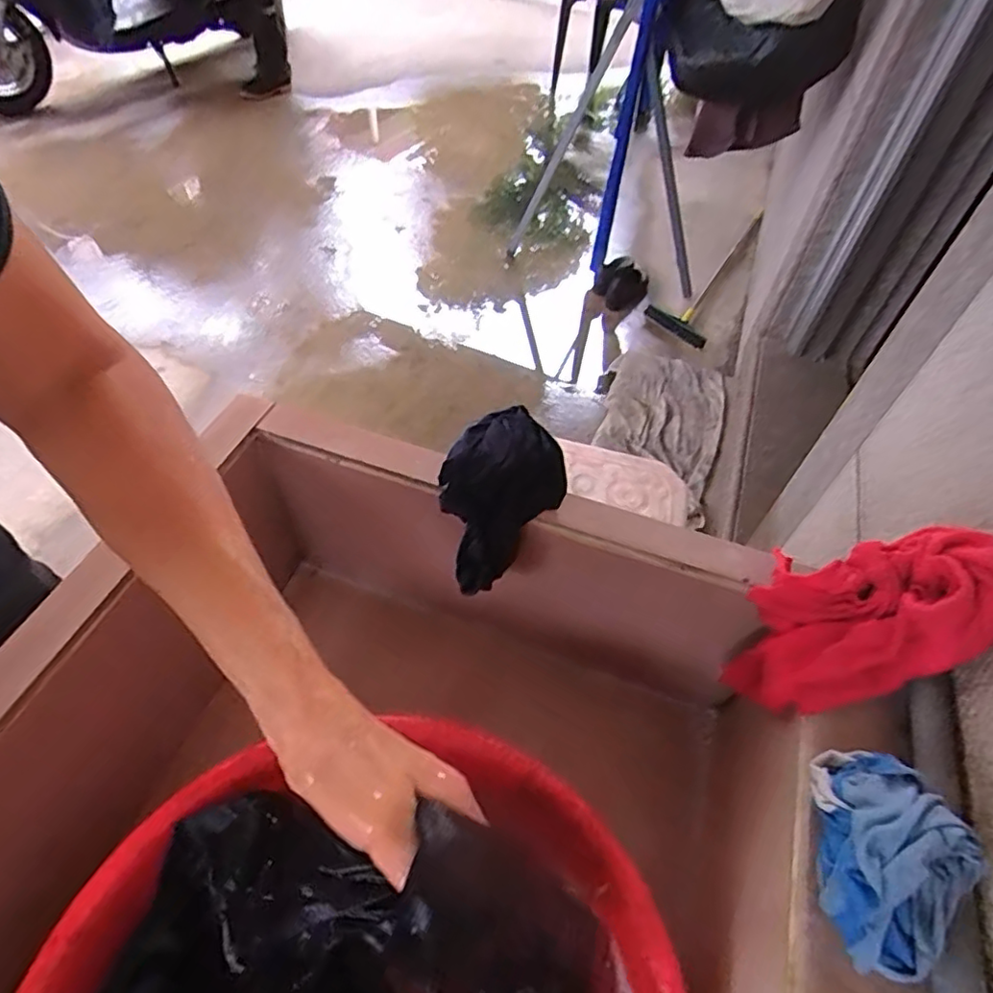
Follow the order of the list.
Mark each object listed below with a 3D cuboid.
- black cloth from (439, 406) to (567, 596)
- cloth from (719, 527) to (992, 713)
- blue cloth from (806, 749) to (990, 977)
[{"bbox_3d":[-0.002,0.002,0.460,0.108,0.096,0.080,-36,63,-27],"label":"black cloth"},{"bbox_3d":[0.226,0.083,0.404,0.113,0.173,0.098,-12,54,-13],"label":"cloth"},{"bbox_3d":[0.198,0.176,0.305,0.061,0.042,0.105,14,53,7],"label":"blue cloth"}]

